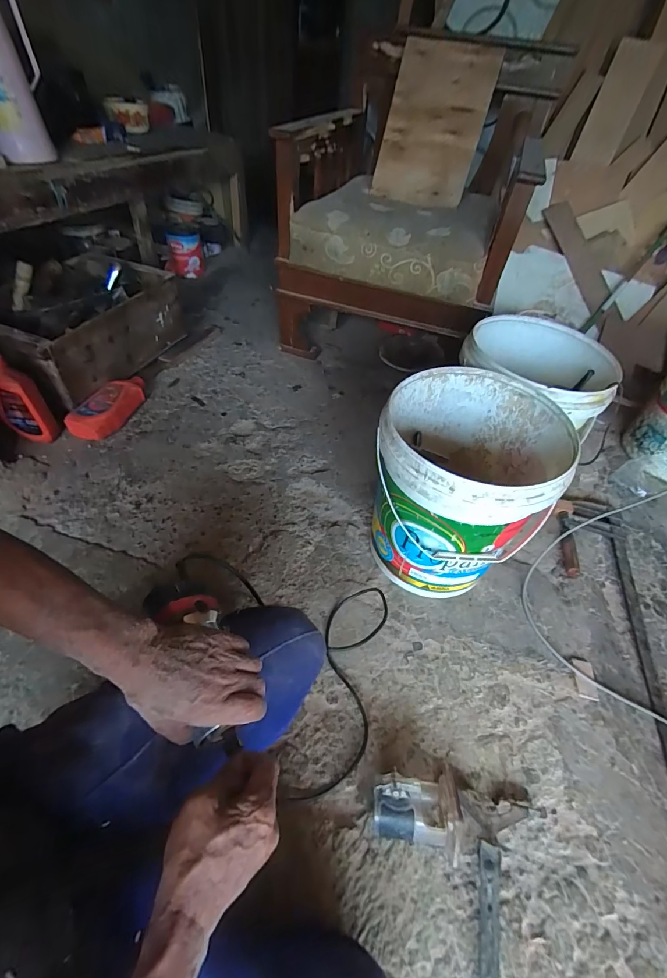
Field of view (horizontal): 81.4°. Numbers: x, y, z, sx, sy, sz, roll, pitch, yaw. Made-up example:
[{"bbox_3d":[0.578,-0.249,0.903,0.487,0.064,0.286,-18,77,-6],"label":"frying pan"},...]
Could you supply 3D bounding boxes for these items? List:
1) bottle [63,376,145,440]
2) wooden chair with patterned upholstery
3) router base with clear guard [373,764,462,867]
[{"bbox_3d":[-0.615,-0.226,1.074,0.104,0.065,0.238,13,50,6],"label":"bottle"},{"bbox_3d":[0.250,-0.903,1.280,0.663,0.719,0.766,18,50,10],"label":"wooden chair with patterned upholstery"},{"bbox_3d":[0.113,0.456,0.557,0.115,0.088,0.100,7,49,1],"label":"router base with clear guard"}]

